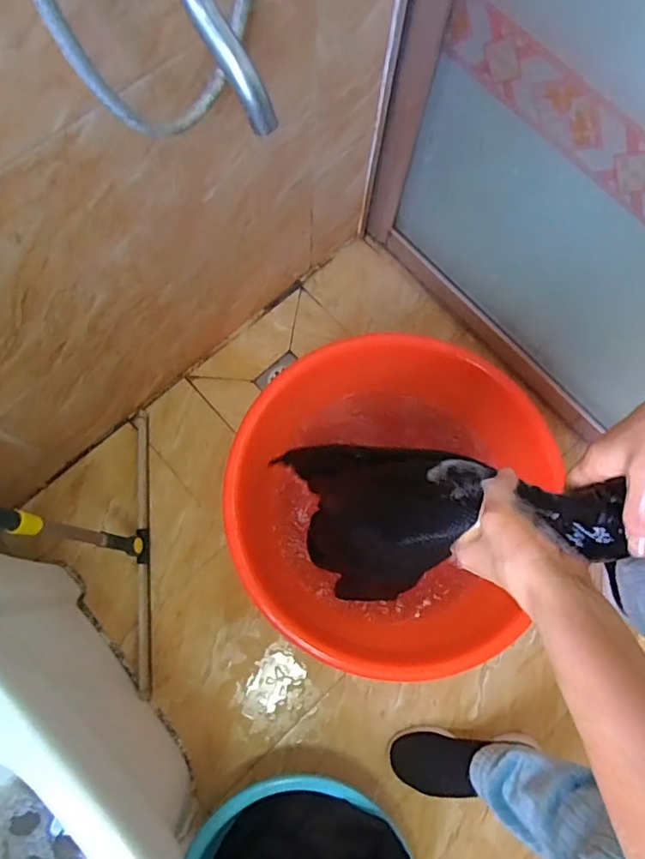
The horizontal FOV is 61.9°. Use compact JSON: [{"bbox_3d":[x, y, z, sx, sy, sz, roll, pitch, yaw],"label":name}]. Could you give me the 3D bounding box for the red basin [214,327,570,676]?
[{"bbox_3d":[0.096,0.092,0.896,0.460,0.175,0.515,40,78,7],"label":"red basin"}]

